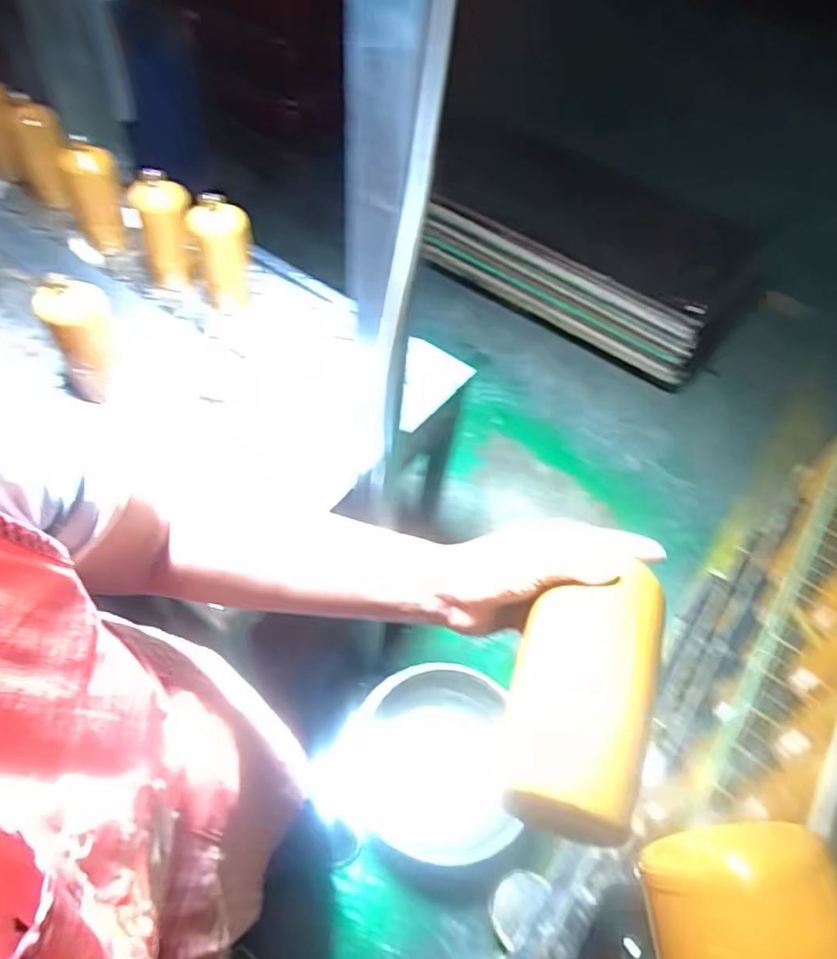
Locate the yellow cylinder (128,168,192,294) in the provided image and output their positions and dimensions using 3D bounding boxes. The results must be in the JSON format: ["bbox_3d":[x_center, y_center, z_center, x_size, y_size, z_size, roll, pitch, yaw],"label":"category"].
[{"bbox_3d":[-0.414,-0.401,1.048,0.090,0.177,0.094,-16,55,-16],"label":"yellow cylinder"}]

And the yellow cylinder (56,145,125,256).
[{"bbox_3d":[-0.556,-0.487,1.095,0.087,0.172,0.065,-20,56,-19],"label":"yellow cylinder"}]

